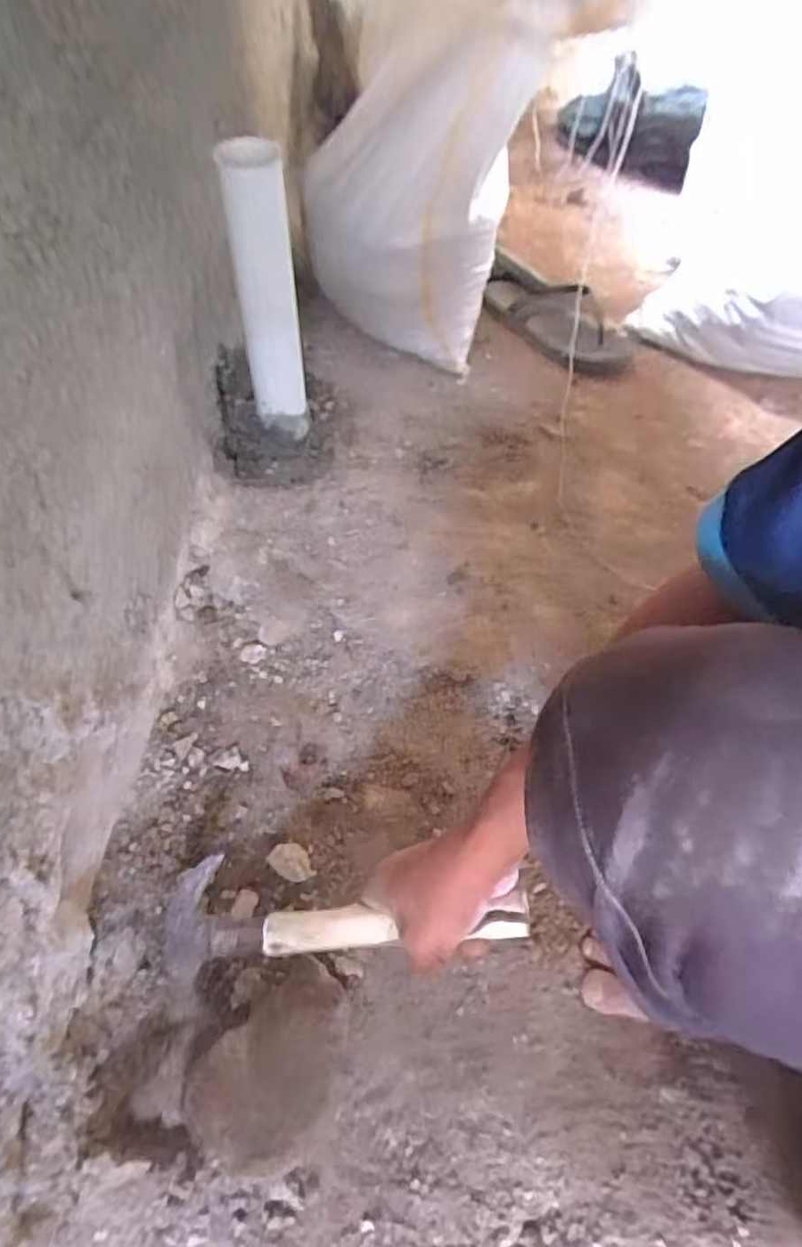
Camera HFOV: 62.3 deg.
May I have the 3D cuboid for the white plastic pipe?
[{"bbox_3d":[-0.137,-0.336,0.684,0.059,0.271,0.048,-8,58,-8],"label":"white plastic pipe"}]

